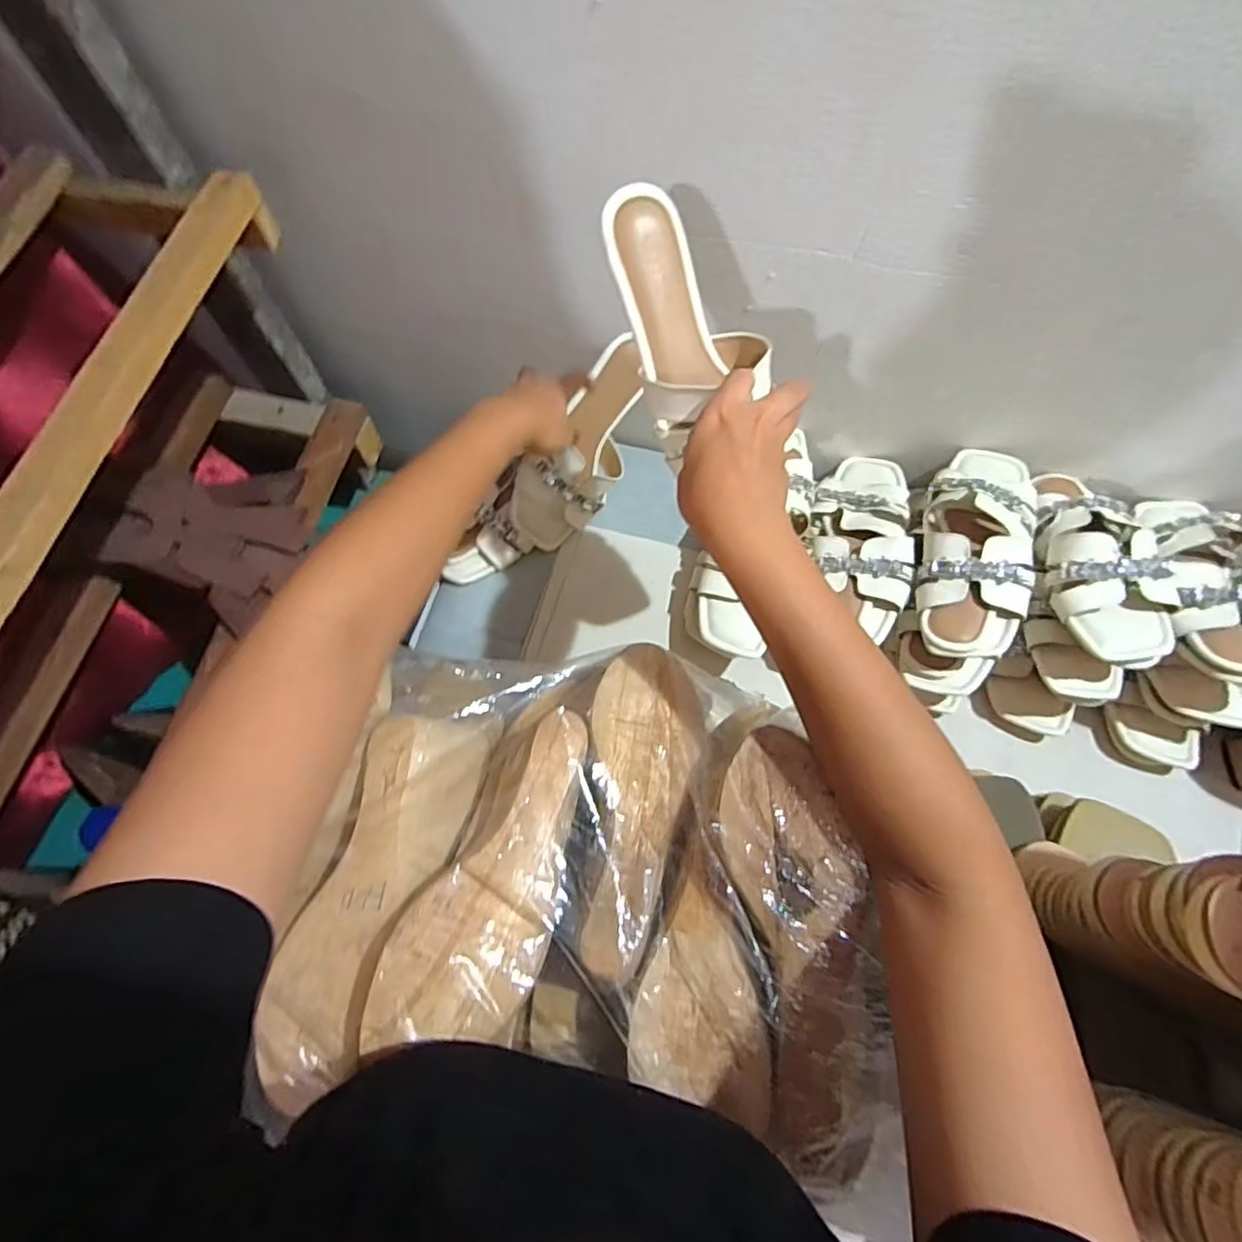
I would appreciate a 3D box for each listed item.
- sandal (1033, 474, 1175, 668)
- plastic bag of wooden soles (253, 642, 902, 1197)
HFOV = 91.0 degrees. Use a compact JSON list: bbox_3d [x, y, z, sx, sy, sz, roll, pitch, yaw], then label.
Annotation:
[{"bbox_3d":[0.439,-0.067,0.558,0.087,0.057,0.230,9,54,4],"label":"sandal"},{"bbox_3d":[-0.018,0.145,0.364,0.331,0.097,0.279,7,68,3],"label":"plastic bag of wooden soles"}]

